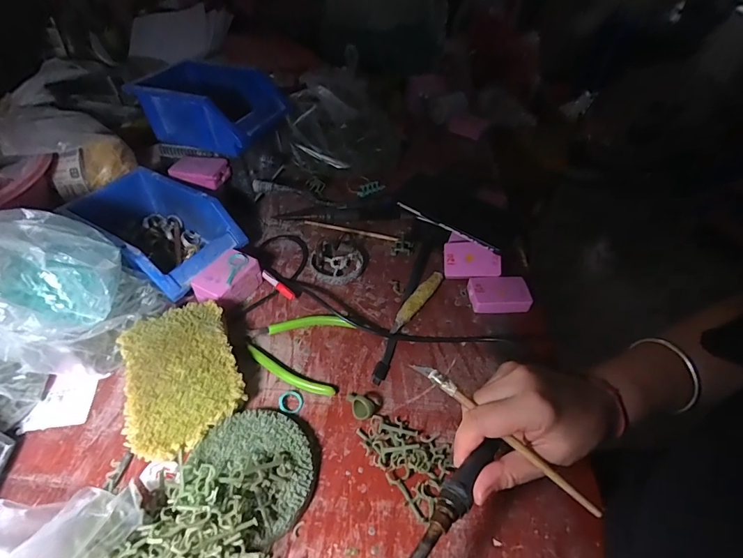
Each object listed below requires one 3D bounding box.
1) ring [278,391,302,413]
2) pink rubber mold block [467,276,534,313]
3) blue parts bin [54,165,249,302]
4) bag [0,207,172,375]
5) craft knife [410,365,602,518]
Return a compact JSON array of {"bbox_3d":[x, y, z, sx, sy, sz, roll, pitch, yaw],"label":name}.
[{"bbox_3d":[-0.079,0.120,0.389,0.023,0.005,0.022,2,46,-2],"label":"ring"},{"bbox_3d":[0.157,0.020,0.491,0.069,0.022,0.045,2,46,-2],"label":"pink rubber mold block"},{"bbox_3d":[-0.269,-0.058,0.500,0.190,0.078,0.122,27,50,21],"label":"blue parts bin"},{"bbox_3d":[-0.285,-0.009,0.347,0.101,0.191,0.131,17,47,13],"label":"bag"},{"bbox_3d":[0.094,0.111,0.292,0.155,0.009,0.008,38,55,22],"label":"craft knife"}]

